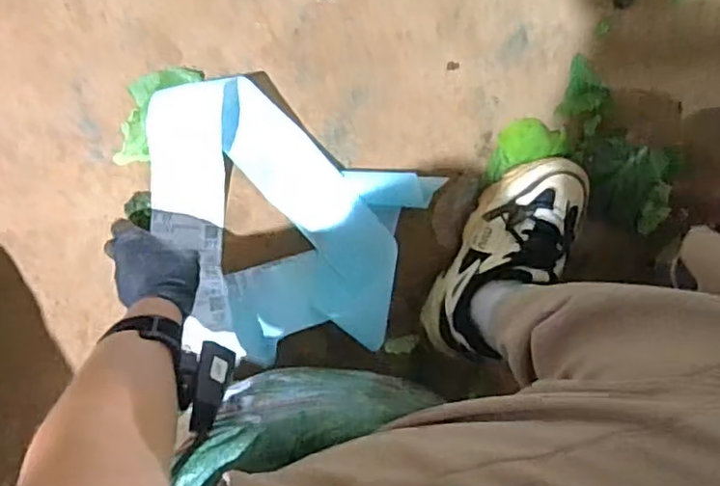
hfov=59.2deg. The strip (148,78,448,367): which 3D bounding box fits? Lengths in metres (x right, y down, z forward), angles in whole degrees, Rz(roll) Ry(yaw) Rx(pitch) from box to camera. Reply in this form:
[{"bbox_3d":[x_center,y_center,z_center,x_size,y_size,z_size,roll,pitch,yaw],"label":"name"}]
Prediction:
[{"bbox_3d":[-0.088,-0.011,0.634,0.281,0.072,0.239,20,95,-8],"label":"strip"}]

